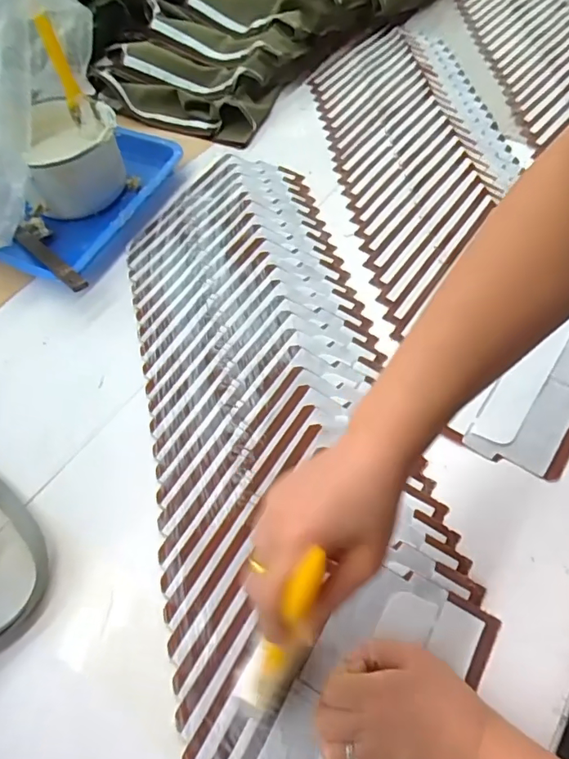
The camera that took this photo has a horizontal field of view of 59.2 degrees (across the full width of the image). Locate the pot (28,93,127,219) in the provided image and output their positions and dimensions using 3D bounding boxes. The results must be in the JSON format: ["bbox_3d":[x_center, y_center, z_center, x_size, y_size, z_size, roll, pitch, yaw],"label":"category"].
[{"bbox_3d":[-0.274,-0.291,0.655,0.126,0.091,0.138,-18,58,-8],"label":"pot"}]

